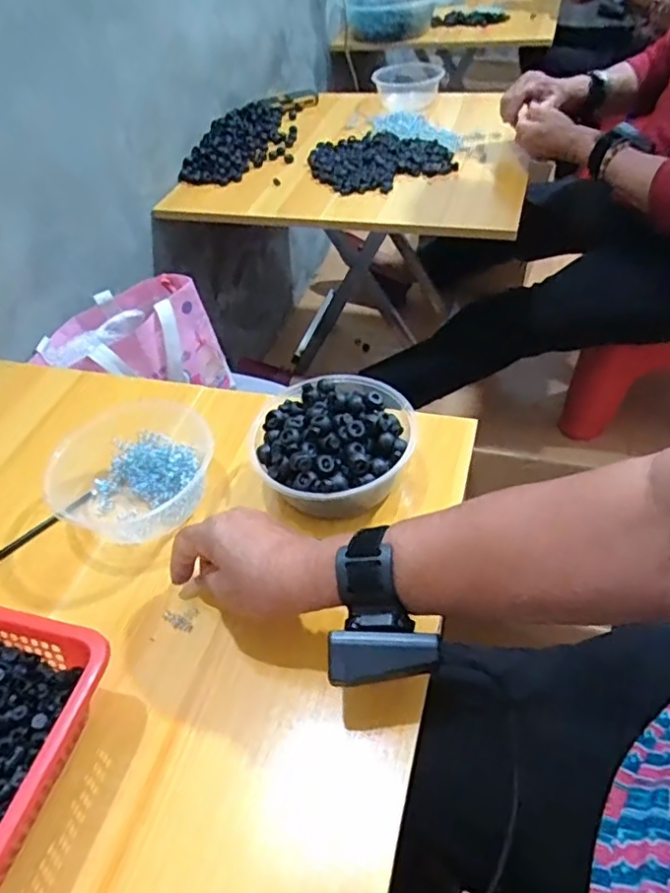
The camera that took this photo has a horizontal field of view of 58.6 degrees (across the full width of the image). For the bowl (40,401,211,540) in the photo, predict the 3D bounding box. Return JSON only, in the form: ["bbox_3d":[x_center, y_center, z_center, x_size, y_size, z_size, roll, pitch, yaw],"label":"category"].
[{"bbox_3d":[-0.186,0.016,0.551,0.141,0.060,0.135,-3,46,3],"label":"bowl"}]

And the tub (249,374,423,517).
[{"bbox_3d":[-0.002,0.003,0.527,0.134,0.071,0.142,-3,46,3],"label":"tub"}]

